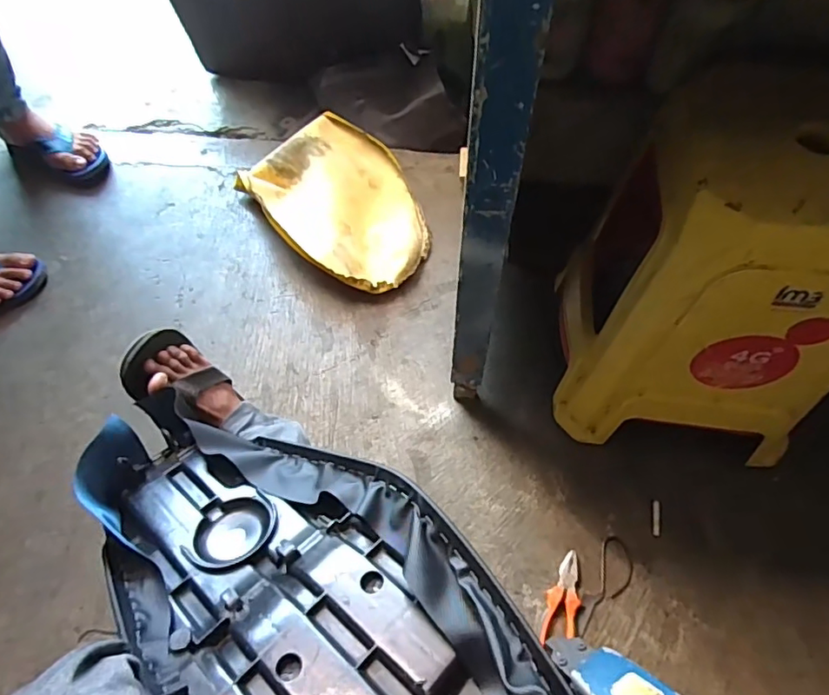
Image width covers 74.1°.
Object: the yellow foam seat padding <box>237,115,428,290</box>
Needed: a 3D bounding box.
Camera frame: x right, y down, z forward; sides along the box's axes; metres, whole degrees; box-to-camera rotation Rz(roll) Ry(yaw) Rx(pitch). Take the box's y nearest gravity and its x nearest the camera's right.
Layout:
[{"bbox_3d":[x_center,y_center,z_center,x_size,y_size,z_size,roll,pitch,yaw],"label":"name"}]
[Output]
[{"bbox_3d":[-0.147,-0.298,1.157,0.314,0.094,0.445,-32,66,-17],"label":"yellow foam seat padding"}]

